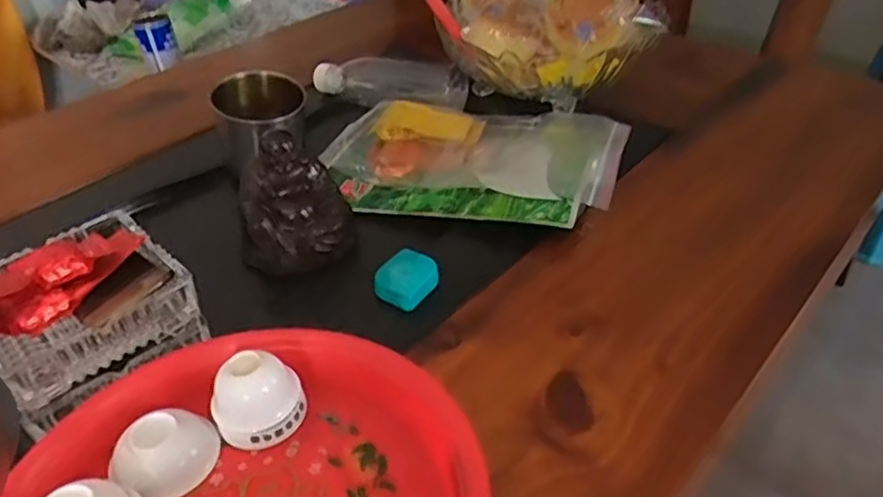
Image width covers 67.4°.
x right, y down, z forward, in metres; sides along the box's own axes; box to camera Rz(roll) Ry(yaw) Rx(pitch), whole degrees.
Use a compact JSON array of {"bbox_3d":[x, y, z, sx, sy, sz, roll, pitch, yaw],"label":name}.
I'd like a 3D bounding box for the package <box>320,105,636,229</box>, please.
[{"bbox_3d":[0.030,-0.089,0.625,0.265,0.033,0.186,10,40,15],"label":"package"}]

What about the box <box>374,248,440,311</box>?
[{"bbox_3d":[-0.027,0.024,0.506,0.042,0.021,0.047,21,44,27],"label":"box"}]

